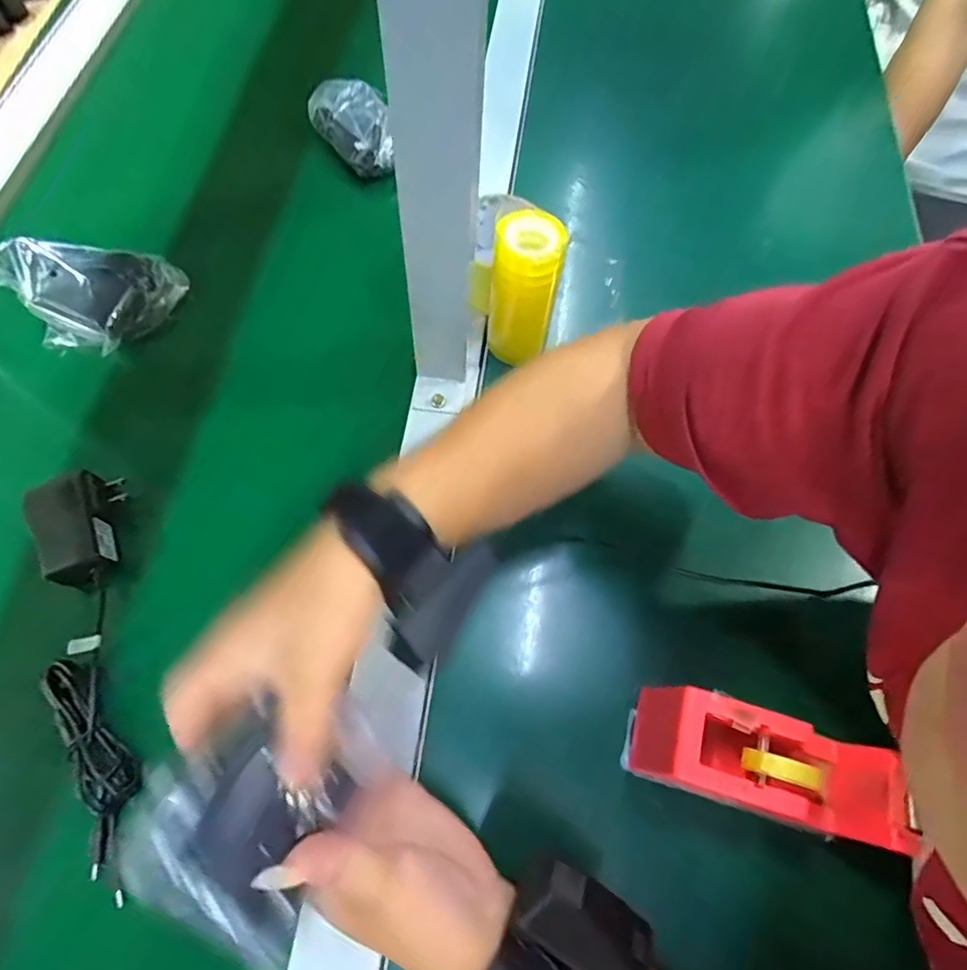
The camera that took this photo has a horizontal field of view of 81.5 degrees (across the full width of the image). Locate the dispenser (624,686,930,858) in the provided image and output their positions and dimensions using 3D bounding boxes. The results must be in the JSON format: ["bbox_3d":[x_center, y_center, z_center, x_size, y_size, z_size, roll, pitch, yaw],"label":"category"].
[{"bbox_3d":[0.154,0.157,0.317,0.125,0.070,0.049,16,68,7],"label":"dispenser"}]

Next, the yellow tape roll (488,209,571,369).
[{"bbox_3d":[0.031,-0.142,0.414,0.046,0.107,0.044,13,67,6],"label":"yellow tape roll"}]

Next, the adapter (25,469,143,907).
[{"bbox_3d":[-0.248,0.112,0.351,0.050,0.032,0.251,-17,68,-7],"label":"adapter"}]

